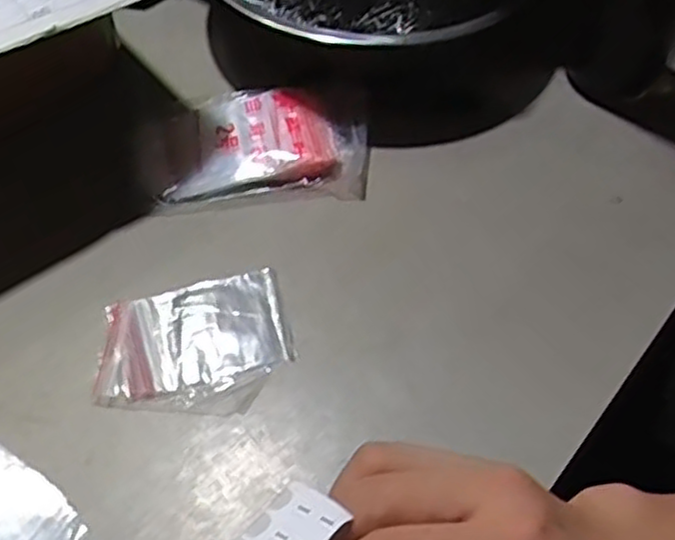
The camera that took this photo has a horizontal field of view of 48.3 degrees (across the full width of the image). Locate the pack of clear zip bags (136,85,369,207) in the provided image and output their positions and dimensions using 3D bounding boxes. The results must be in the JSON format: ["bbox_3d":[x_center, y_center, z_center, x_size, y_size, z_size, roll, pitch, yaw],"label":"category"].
[{"bbox_3d":[-0.054,-0.084,0.487,0.143,0.018,0.099,-1,56,-2],"label":"pack of clear zip bags"}]

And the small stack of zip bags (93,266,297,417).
[{"bbox_3d":[-0.076,0.041,0.404,0.100,0.007,0.080,-11,57,-9],"label":"small stack of zip bags"}]

